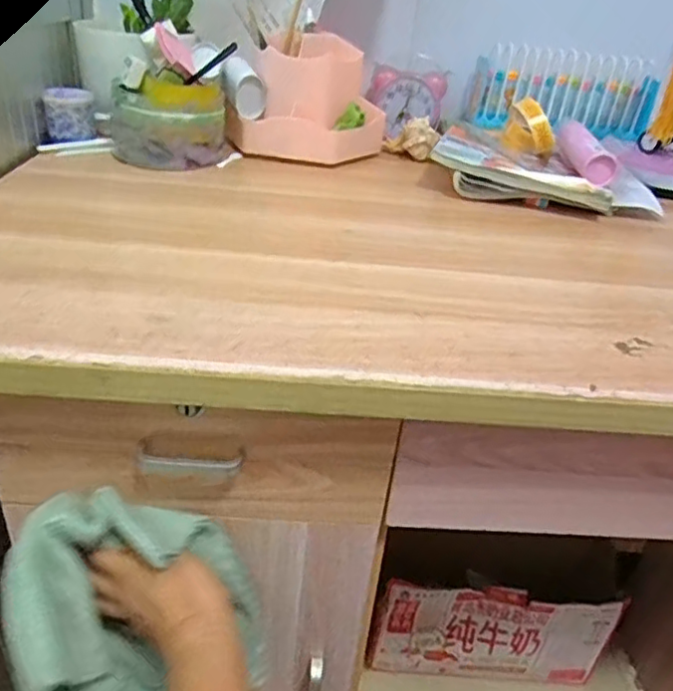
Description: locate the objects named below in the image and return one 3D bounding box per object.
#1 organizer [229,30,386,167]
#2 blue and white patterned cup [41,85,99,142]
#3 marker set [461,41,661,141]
[{"bbox_3d":[-0.028,-0.280,0.705,0.118,0.123,0.145,25,36,28],"label":"organizer"},{"bbox_3d":[-0.296,-0.255,0.688,0.053,0.051,0.056,-9,34,-24],"label":"blue and white patterned cup"},{"bbox_3d":[0.290,-0.325,0.794,0.234,0.092,0.040,5,31,-2],"label":"marker set"}]

